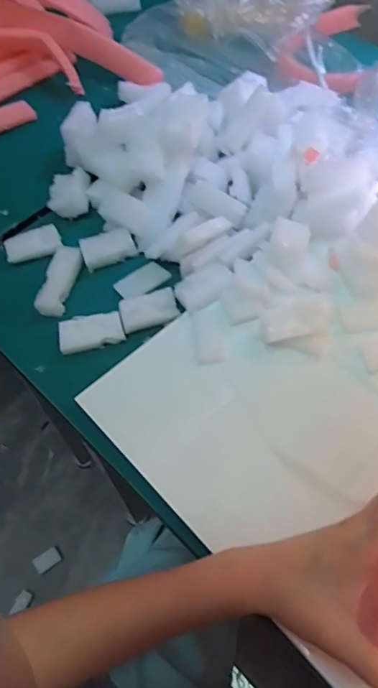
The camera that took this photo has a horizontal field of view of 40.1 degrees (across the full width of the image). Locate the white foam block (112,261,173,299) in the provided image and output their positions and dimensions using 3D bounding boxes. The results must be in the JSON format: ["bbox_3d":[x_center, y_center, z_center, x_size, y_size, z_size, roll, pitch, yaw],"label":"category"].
[{"bbox_3d":[-0.042,-0.057,0.468,0.050,0.007,0.027,-38,63,-20],"label":"white foam block"}]

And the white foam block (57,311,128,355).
[{"bbox_3d":[-0.083,-0.011,0.438,0.053,0.014,0.027,-13,58,-6],"label":"white foam block"}]

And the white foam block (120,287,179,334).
[{"bbox_3d":[-0.035,-0.029,0.449,0.049,0.011,0.032,-17,58,-9],"label":"white foam block"}]

